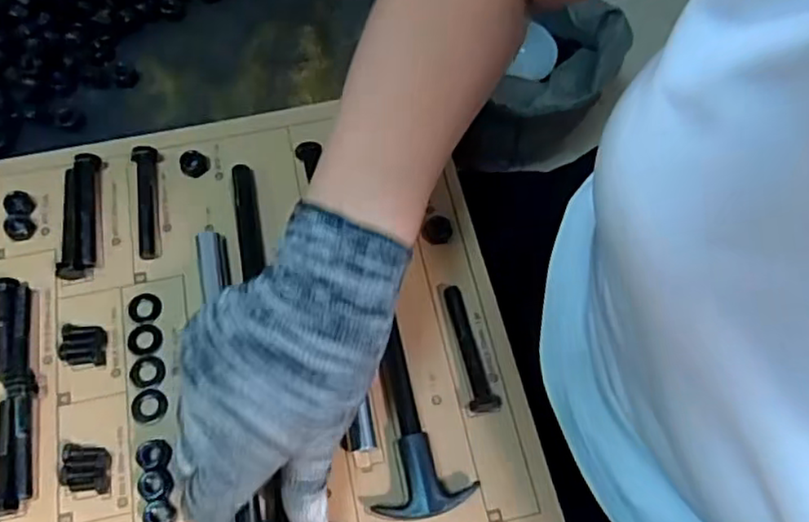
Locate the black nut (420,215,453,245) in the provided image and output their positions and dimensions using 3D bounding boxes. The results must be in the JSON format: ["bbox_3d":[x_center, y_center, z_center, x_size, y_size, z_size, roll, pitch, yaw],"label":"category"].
[{"bbox_3d":[0.021,-0.020,0.412,0.018,0.010,0.016,-1,67,-2],"label":"black nut"}]

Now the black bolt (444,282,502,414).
[{"bbox_3d":[0.039,0.050,0.383,0.017,0.012,0.075,-10,68,-6],"label":"black bolt"}]

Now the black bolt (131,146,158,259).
[{"bbox_3d":[-0.165,-0.038,0.416,0.013,0.016,0.072,-4,67,-4],"label":"black bolt"}]

